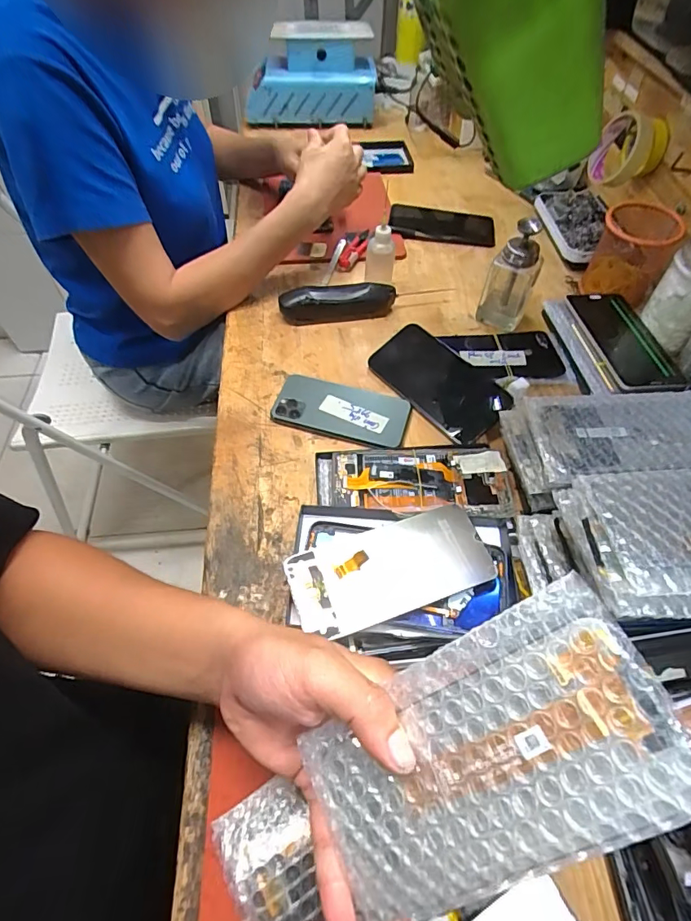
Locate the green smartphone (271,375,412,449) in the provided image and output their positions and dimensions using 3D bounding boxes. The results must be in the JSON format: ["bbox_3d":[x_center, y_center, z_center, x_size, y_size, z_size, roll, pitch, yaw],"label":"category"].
[{"bbox_3d":[-0.004,-0.055,0.513,0.143,0.008,0.071,16,58,6],"label":"green smartphone"}]

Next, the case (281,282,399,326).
[{"bbox_3d":[-0.010,-0.204,0.603,0.142,0.044,0.032,-5,55,-4],"label":"case"}]

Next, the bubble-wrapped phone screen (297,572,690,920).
[{"bbox_3d":[0.057,0.131,0.208,0.158,0.009,0.089,-36,58,16],"label":"bubble-wrapped phone screen"}]

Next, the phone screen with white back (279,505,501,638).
[{"bbox_3d":[0.035,0.087,0.375,0.154,0.011,0.070,-16,62,-11],"label":"phone screen with white back"}]

